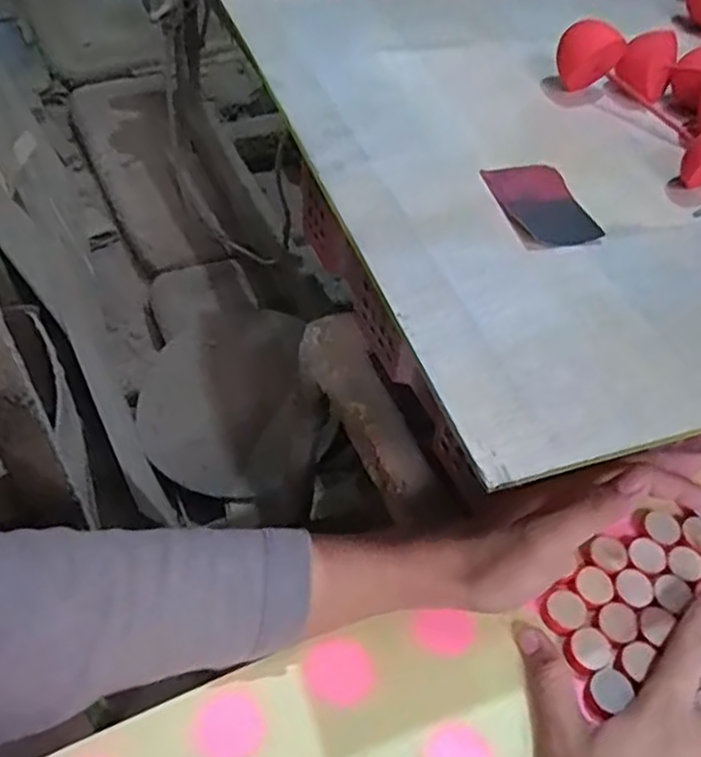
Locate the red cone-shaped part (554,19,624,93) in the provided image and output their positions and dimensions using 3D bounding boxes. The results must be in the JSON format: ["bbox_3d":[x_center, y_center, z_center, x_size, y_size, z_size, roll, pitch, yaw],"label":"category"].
[{"bbox_3d":[0.139,-0.188,0.413,0.035,0.035,0.028,23,55,8],"label":"red cone-shaped part"}]

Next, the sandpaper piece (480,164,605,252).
[{"bbox_3d":[0.094,-0.086,0.347,0.041,0.004,0.061,-9,56,-14],"label":"sandpaper piece"}]

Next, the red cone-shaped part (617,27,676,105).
[{"bbox_3d":[0.178,-0.188,0.421,0.028,0.033,0.031,31,56,14],"label":"red cone-shaped part"}]

